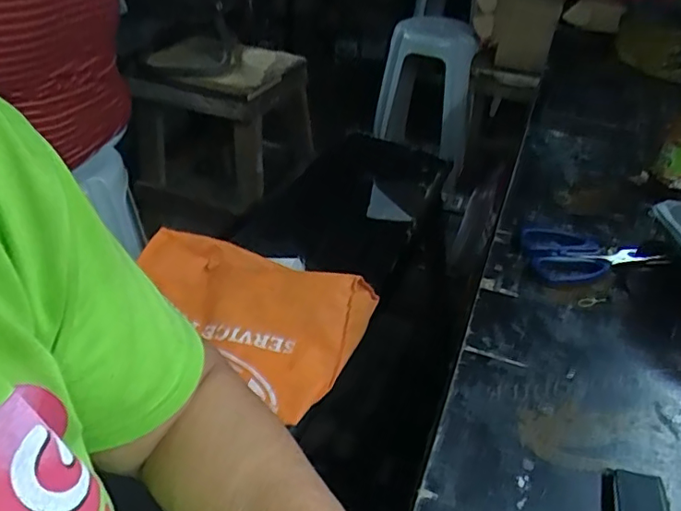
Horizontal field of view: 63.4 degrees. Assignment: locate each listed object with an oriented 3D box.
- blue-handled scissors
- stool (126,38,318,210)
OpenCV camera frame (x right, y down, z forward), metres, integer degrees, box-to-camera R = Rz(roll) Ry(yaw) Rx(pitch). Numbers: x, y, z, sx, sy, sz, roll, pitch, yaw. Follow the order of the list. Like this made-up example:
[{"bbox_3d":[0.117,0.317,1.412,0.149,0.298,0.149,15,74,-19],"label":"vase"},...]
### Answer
[{"bbox_3d":[0.243,-0.005,0.540,0.121,0.021,0.079,2,38,-1],"label":"blue-handled scissors"},{"bbox_3d":[-0.382,-0.458,1.852,0.478,0.406,0.430,20,40,21],"label":"stool"}]

